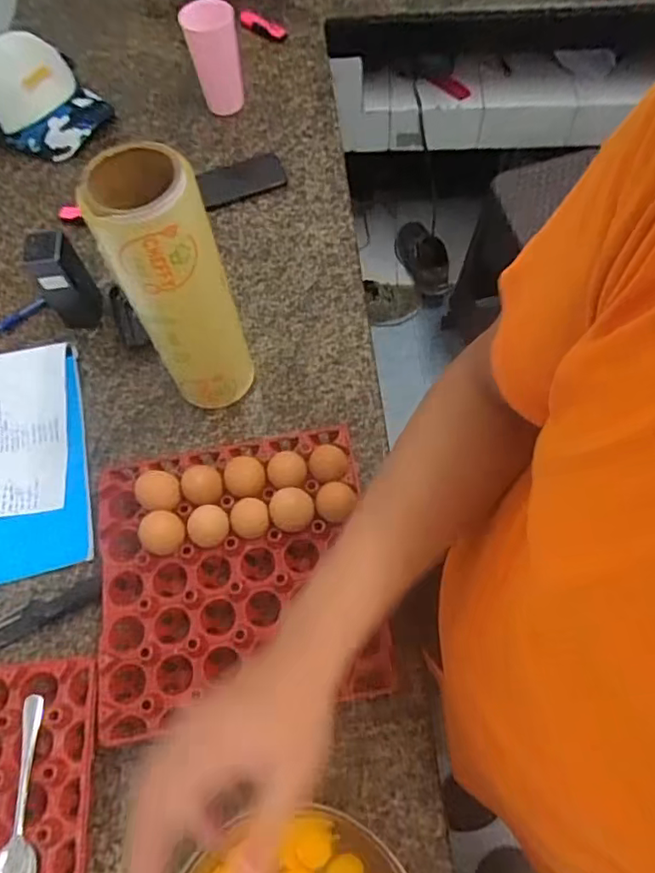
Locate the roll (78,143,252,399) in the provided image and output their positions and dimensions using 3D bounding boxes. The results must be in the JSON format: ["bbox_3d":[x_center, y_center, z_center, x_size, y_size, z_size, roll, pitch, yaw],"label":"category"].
[{"bbox_3d":[-0.156,-0.146,0.629,0.094,0.325,0.095,-1,64,2],"label":"roll"}]

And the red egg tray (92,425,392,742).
[{"bbox_3d":[-0.098,0.140,0.629,0.287,0.069,0.283,-10,64,-2],"label":"red egg tray"}]

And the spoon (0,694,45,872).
[{"bbox_3d":[-0.269,0.320,0.519,0.038,0.029,0.172,-9,52,-1],"label":"spoon"}]

